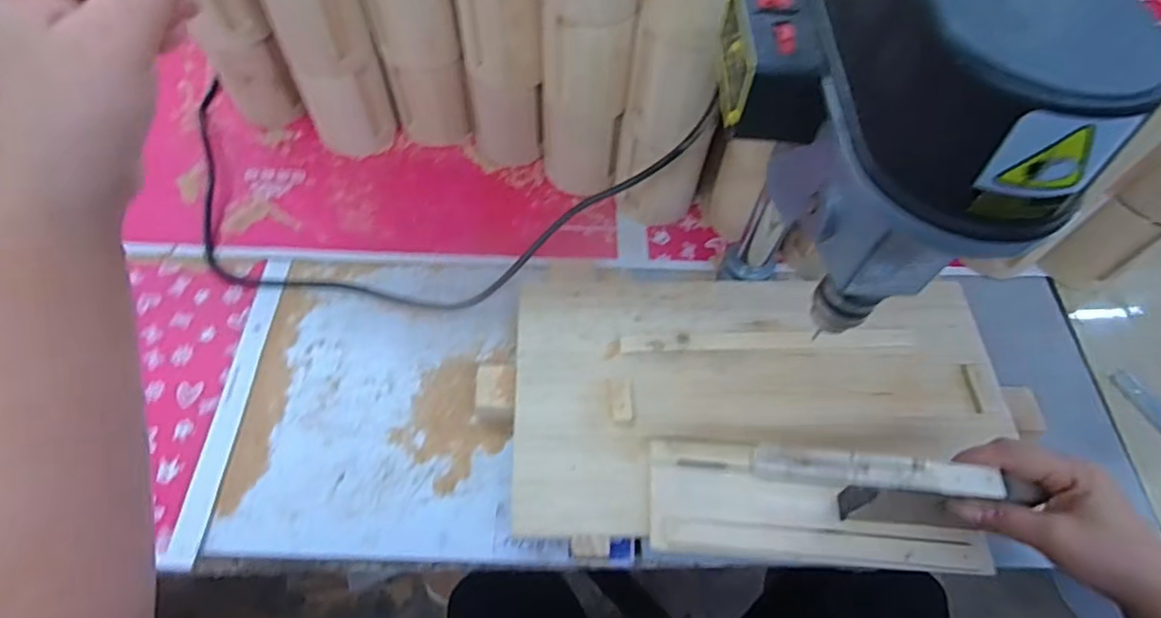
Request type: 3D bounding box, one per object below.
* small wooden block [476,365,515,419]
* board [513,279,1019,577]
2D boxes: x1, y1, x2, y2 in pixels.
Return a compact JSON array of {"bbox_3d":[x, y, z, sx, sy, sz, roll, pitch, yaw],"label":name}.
[{"bbox_3d":[-0.067,0.068,0.492,0.030,0.023,0.043,0,61,-3],"label":"small wooden block"},{"bbox_3d":[0.139,0.081,0.479,0.382,0.051,0.247,4,60,1],"label":"board"}]

